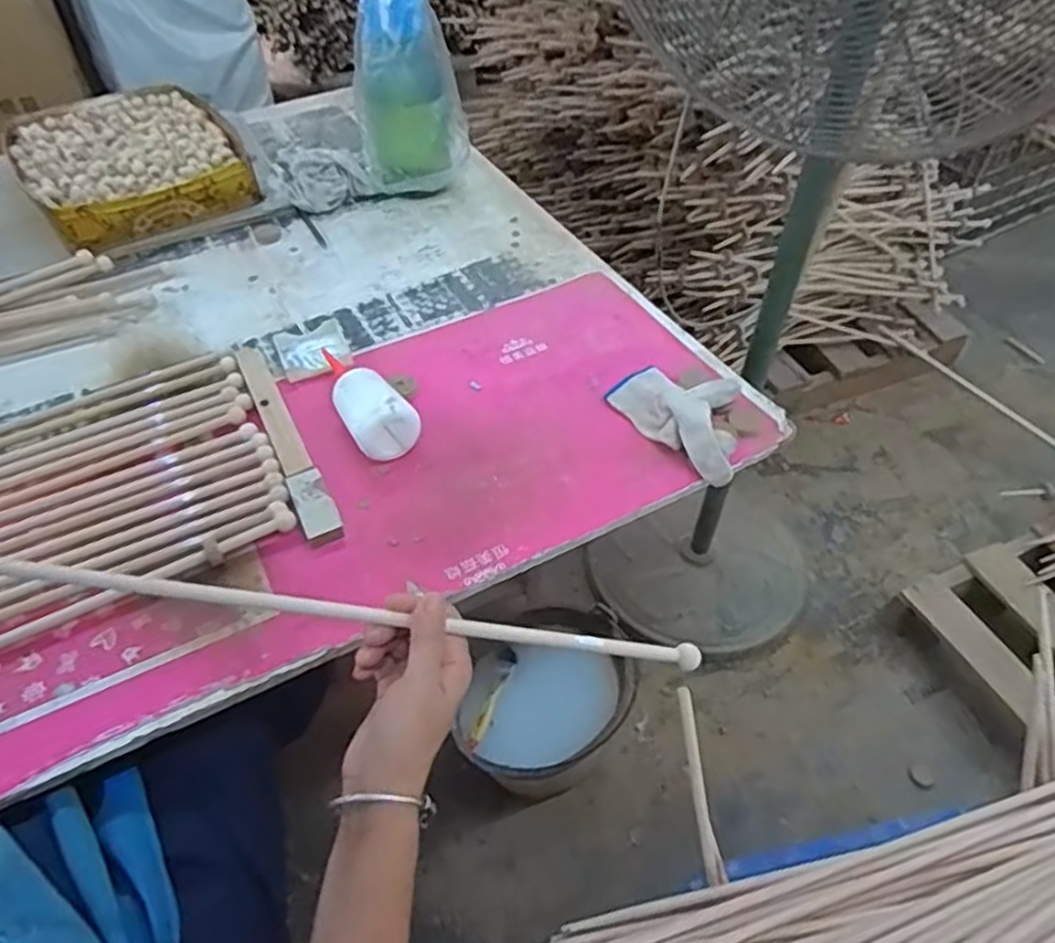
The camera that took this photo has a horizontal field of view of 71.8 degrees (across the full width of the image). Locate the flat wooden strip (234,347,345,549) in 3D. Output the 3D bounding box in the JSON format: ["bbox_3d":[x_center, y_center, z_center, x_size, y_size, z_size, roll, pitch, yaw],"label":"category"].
[{"bbox_3d":[-0.248,-0.040,0.737,0.032,0.017,0.296,-21,52,-18],"label":"flat wooden strip"}]

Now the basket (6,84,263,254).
[{"bbox_3d":[-0.591,-0.467,1.096,0.300,0.065,0.371,-25,53,-21],"label":"basket"}]

